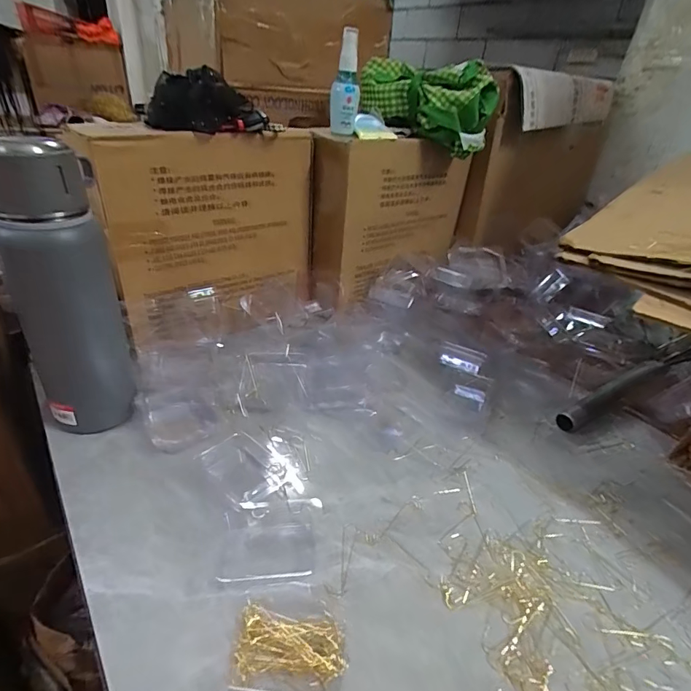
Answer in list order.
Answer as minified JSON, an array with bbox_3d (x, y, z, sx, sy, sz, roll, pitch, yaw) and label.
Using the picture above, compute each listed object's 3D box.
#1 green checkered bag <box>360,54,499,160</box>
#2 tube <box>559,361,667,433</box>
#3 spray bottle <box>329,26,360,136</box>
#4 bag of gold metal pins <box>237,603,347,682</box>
[{"bbox_3d":[0.116,-0.361,0.635,0.084,0.100,0.205,-24,43,-39],"label":"green checkered bag"},{"bbox_3d":[0.344,0.062,0.544,0.201,0.035,0.023,-14,37,-29],"label":"tube"},{"bbox_3d":[0.000,-0.348,0.565,0.038,0.115,0.035,5,32,-2],"label":"spray bottle"},{"bbox_3d":[-0.037,0.203,0.289,0.071,0.011,0.039,6,32,1],"label":"bag of gold metal pins"}]

